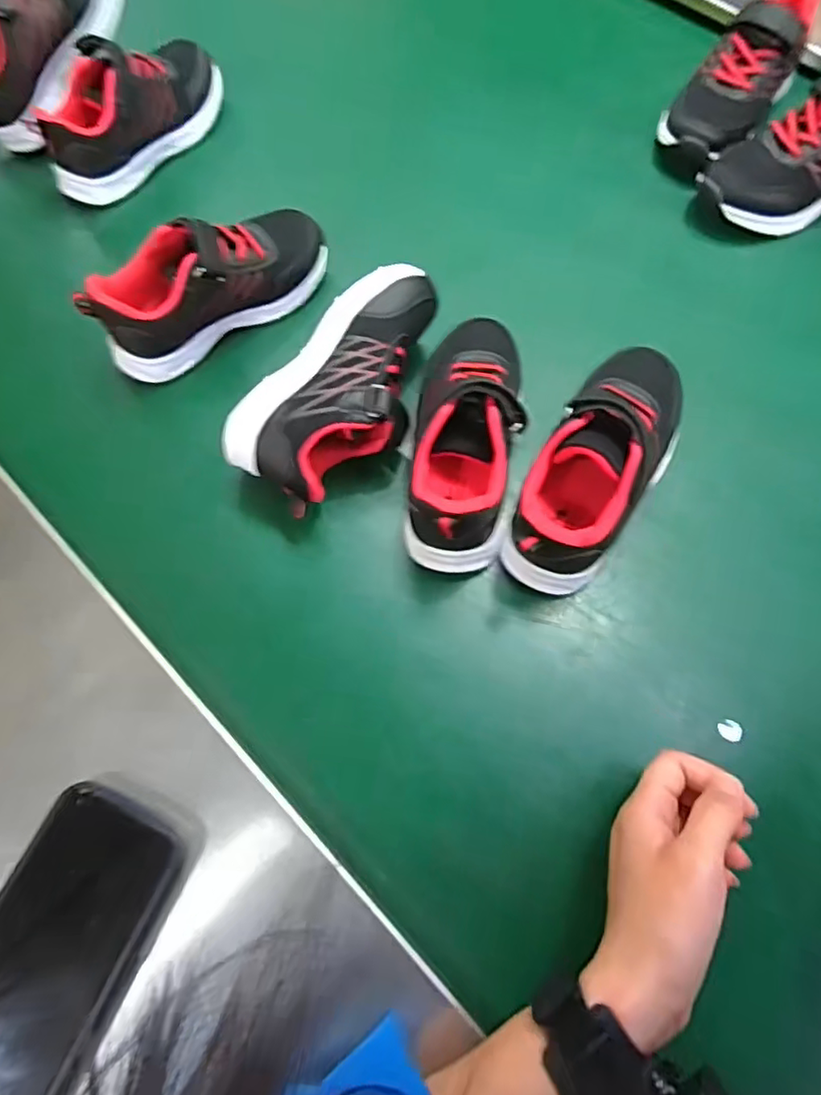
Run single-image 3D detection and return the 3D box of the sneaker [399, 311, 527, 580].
[{"bbox_3d":[0.041,-0.077,0.418,0.072,0.085,0.184,8,70,3],"label":"sneaker"}]

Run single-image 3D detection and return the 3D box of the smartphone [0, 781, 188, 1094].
[{"bbox_3d":[-0.184,0.210,0.309,0.086,0.015,0.157,21,68,9],"label":"smartphone"}]

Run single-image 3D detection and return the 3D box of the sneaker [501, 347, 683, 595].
[{"bbox_3d":[0.129,-0.056,0.407,0.075,0.084,0.181,30,73,11],"label":"sneaker"}]

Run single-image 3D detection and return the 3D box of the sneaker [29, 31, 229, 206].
[{"bbox_3d":[-0.249,-0.392,0.543,0.067,0.078,0.184,37,74,13],"label":"sneaker"}]

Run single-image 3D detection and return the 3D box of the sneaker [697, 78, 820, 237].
[{"bbox_3d":[0.335,-0.323,0.501,0.183,0.078,0.071,-26,72,-9],"label":"sneaker"}]

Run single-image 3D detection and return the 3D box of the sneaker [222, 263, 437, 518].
[{"bbox_3d":[-0.040,-0.109,0.431,0.076,0.081,0.185,37,74,13],"label":"sneaker"}]

